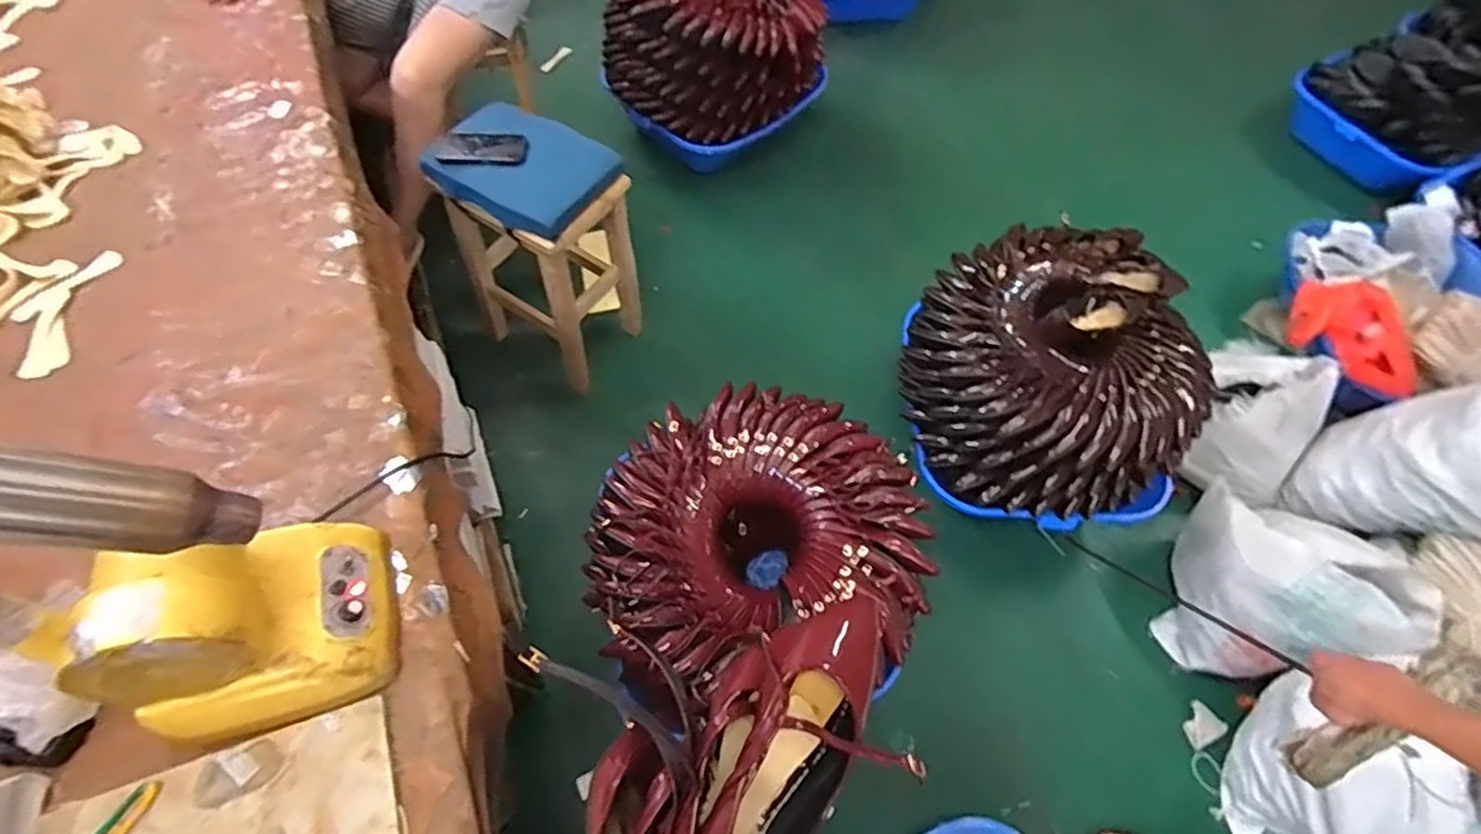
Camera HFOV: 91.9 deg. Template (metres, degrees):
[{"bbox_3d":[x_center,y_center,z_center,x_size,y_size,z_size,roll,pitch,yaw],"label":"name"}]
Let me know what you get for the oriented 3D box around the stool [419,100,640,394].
[{"bbox_3d":[-0.438,-0.368,1.622,0.364,0.550,0.269,35,64,17],"label":"stool"}]

